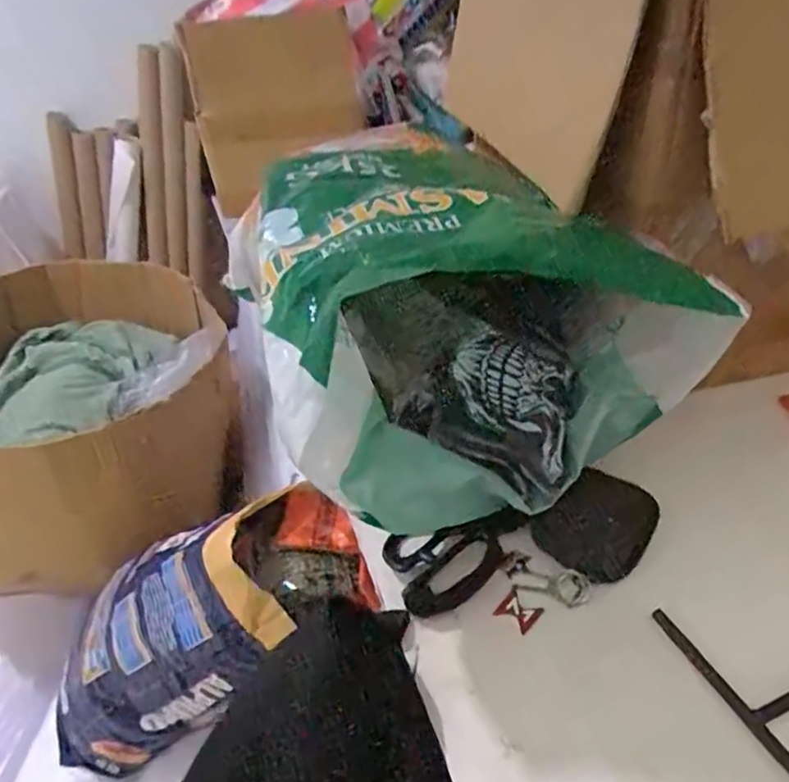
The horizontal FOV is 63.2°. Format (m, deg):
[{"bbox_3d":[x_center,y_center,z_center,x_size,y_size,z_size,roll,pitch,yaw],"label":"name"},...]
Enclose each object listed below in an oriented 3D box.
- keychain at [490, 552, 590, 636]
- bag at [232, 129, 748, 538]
[{"bbox_3d":[0.116,0.161,0.506,0.065,0.010,0.062,11,42,22],"label":"keychain"},{"bbox_3d":[0.052,-0.081,0.572,0.323,0.204,0.360,-12,39,-7],"label":"bag"}]

